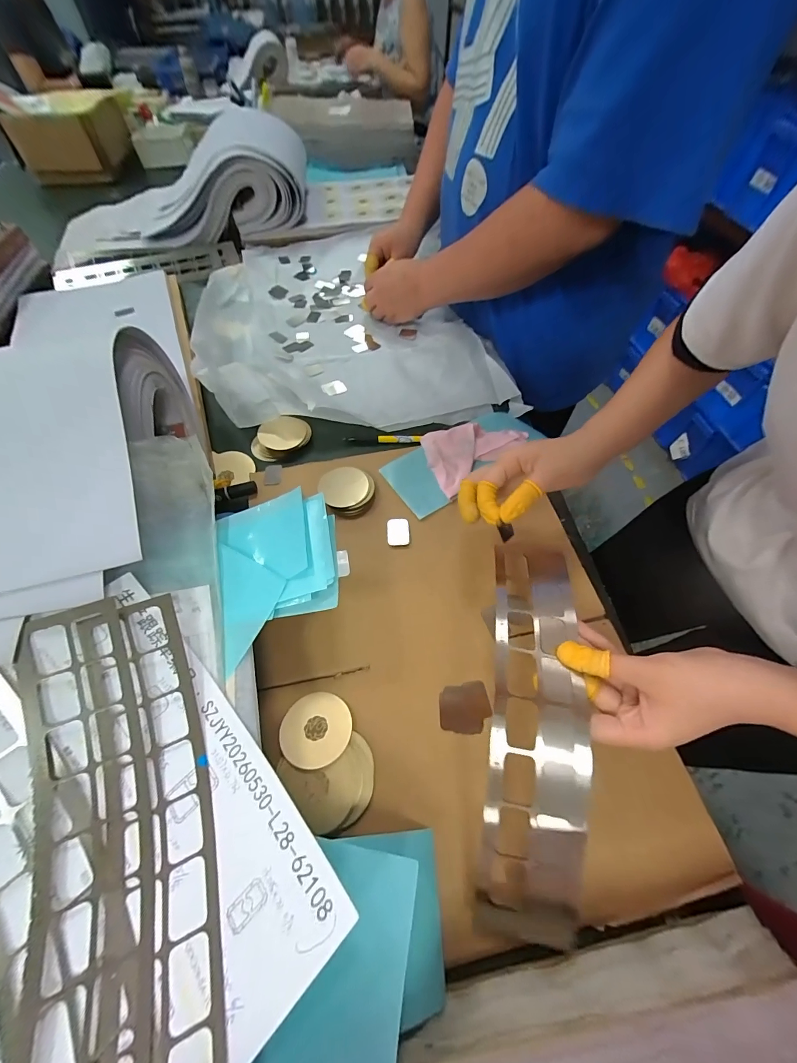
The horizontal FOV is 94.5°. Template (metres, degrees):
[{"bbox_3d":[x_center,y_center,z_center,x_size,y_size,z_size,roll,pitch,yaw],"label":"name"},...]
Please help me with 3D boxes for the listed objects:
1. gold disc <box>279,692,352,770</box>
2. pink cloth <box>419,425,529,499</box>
[{"bbox_3d":[-0.072,0.171,0.320,0.059,0.004,0.058,0,42,0],"label":"gold disc"},{"bbox_3d":[0.093,-0.117,0.486,0.149,0.032,0.084,-37,65,-20],"label":"pink cloth"}]

